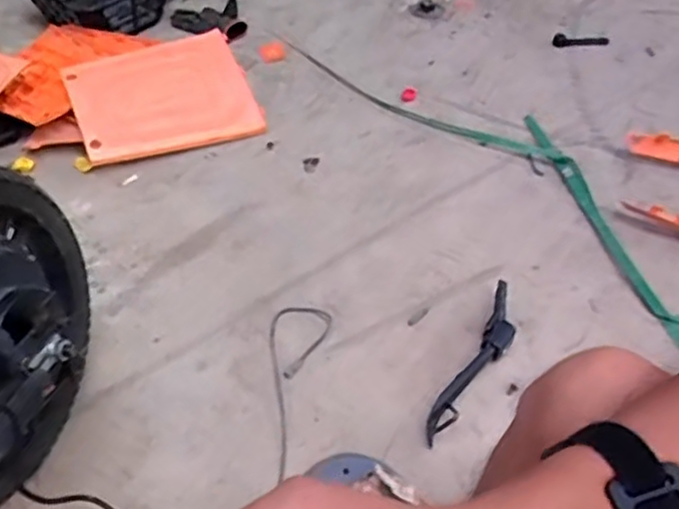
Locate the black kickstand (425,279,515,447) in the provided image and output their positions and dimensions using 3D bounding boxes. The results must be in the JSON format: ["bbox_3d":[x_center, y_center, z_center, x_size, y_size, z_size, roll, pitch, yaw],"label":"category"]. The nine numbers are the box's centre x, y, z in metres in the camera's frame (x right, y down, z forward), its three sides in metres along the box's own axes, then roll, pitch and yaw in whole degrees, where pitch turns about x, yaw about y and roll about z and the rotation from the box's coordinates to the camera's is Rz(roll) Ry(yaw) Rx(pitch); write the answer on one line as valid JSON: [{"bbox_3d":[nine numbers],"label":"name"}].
[{"bbox_3d":[0.189,0.149,0.921,0.050,0.039,0.275,22,50,21],"label":"black kickstand"}]

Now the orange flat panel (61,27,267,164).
[{"bbox_3d":[-0.344,-0.313,1.314,0.331,0.034,0.268,-21,67,-22],"label":"orange flat panel"}]

